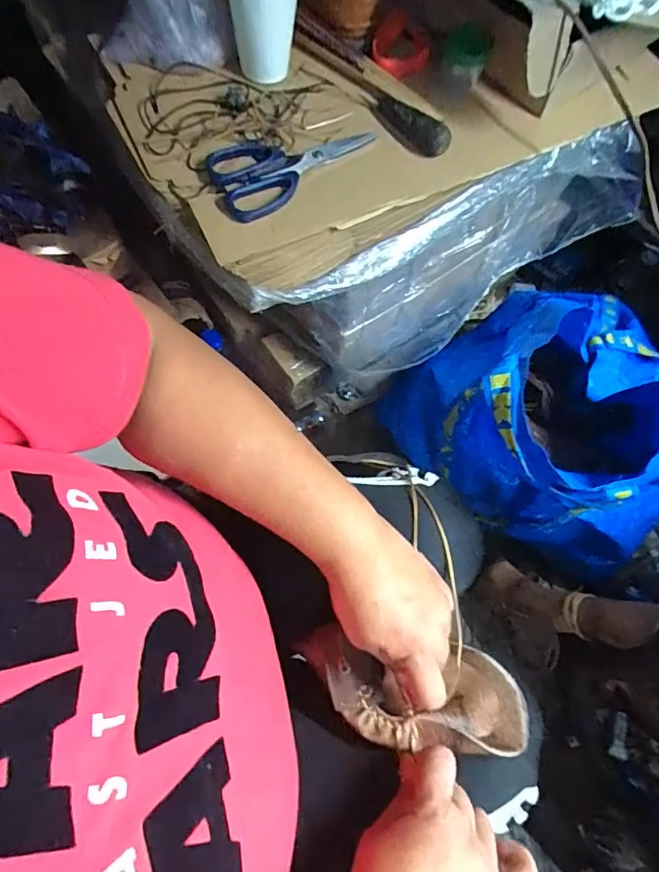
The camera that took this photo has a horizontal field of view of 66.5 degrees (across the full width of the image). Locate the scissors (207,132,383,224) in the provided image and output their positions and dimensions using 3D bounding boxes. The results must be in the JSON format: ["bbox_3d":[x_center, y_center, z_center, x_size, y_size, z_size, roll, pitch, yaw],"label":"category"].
[{"bbox_3d":[-0.040,-0.286,0.508,0.177,0.011,0.089,-39,74,-13],"label":"scissors"}]

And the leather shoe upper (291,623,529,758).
[{"bbox_3d":[0.060,0.190,0.381,0.172,0.061,0.073,11,70,0],"label":"leather shoe upper"}]

